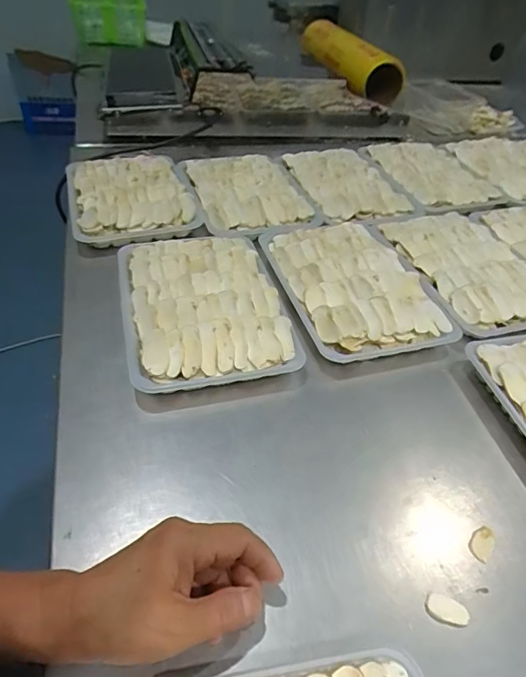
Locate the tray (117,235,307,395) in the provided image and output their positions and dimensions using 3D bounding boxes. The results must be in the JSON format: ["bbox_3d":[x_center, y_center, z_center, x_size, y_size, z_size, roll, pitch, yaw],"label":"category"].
[{"bbox_3d":[-0.068,-0.041,0.487,0.160,0.033,0.233,-9,46,-16],"label":"tray"}]

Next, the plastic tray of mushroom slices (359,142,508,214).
[{"bbox_3d":[0.280,-0.282,0.777,0.170,0.019,0.251,-8,46,-16],"label":"plastic tray of mushroom slices"}]

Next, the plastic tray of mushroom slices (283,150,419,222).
[{"bbox_3d":[0.129,-0.242,0.731,0.152,0.036,0.226,-10,46,-17],"label":"plastic tray of mushroom slices"}]

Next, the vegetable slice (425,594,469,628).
[{"bbox_3d":[0.123,0.181,0.303,0.027,0.007,0.015,13,44,6],"label":"vegetable slice"}]

